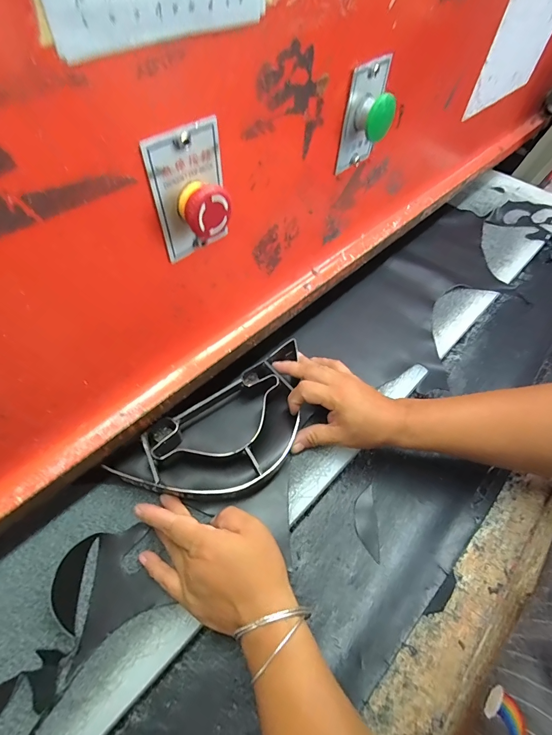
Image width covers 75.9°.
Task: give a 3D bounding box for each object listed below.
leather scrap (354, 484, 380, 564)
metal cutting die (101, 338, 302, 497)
[{"bbox_3d":[0.102,0.174,0.400,0.024,0.004,0.077,4,54,-2],"label":"leather scrap"},{"bbox_3d":[-0.048,0.077,0.395,0.247,0.039,0.122,-30,62,-23],"label":"metal cutting die"}]

